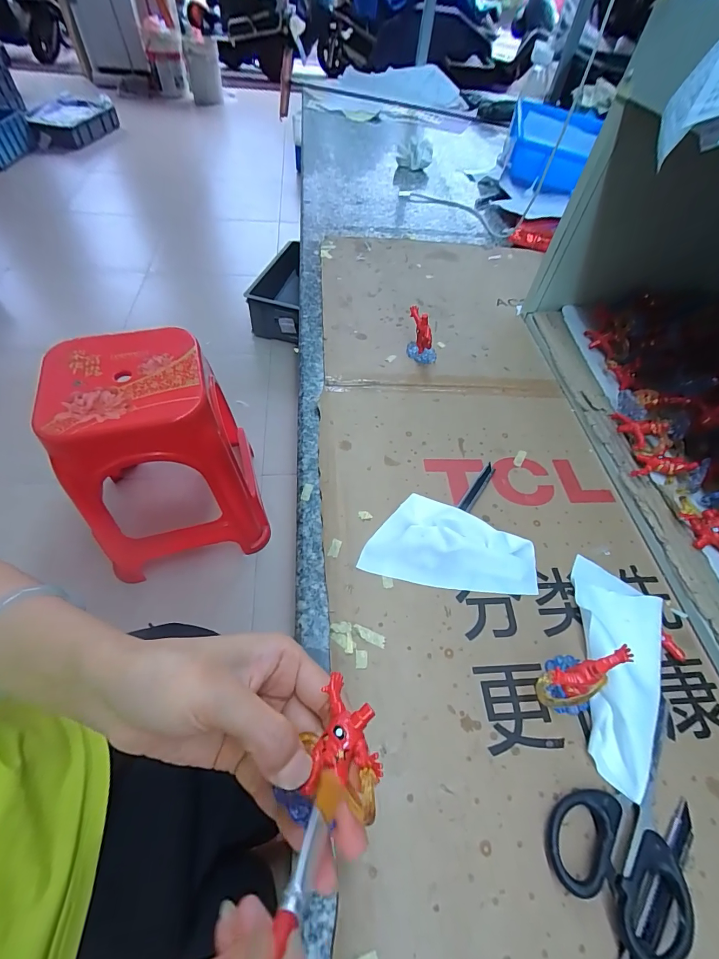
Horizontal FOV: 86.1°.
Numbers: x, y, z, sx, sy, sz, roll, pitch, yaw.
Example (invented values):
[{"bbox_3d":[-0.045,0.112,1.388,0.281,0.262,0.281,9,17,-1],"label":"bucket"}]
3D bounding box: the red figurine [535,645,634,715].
[{"bbox_3d":[0.136,0.128,0.242,0.057,0.043,0.032,-12,57,-13],"label":"red figurine"}]

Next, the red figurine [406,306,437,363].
[{"bbox_3d":[0.071,-0.157,0.427,0.035,0.052,0.033,9,55,1],"label":"red figurine"}]

